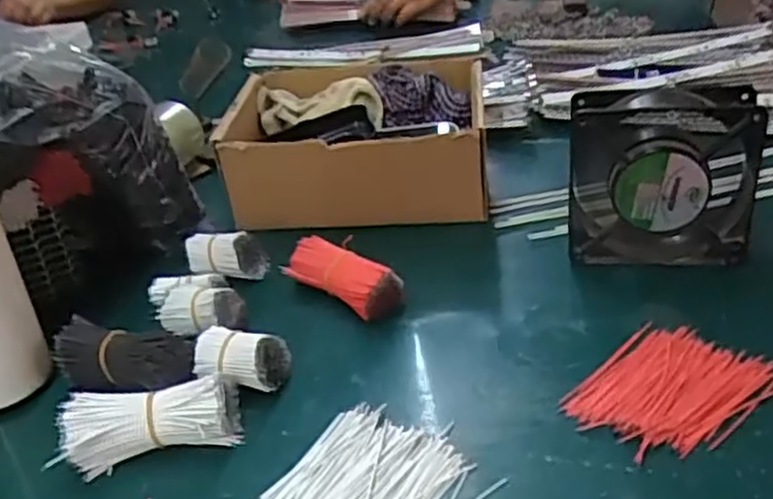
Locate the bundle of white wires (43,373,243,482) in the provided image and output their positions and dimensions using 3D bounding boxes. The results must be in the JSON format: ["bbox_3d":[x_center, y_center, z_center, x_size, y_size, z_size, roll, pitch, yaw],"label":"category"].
[{"bbox_3d":[-0.133,0.096,0.411,0.098,0.035,0.039,-13,30,-12],"label":"bundle of white wires"}]

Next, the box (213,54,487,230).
[{"bbox_3d":[-0.020,-0.093,0.647,0.211,0.092,0.171,-2,30,8],"label":"box"}]

